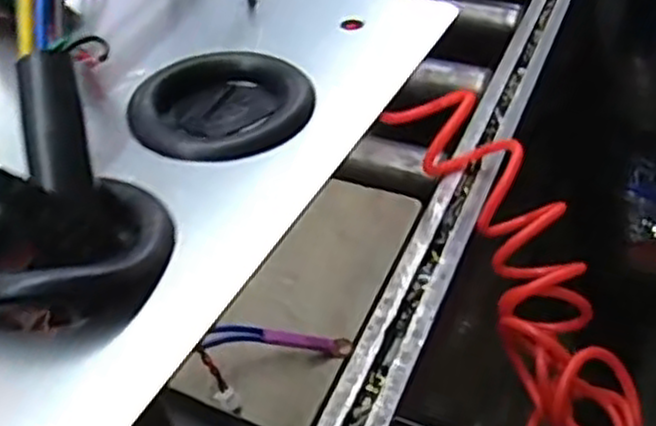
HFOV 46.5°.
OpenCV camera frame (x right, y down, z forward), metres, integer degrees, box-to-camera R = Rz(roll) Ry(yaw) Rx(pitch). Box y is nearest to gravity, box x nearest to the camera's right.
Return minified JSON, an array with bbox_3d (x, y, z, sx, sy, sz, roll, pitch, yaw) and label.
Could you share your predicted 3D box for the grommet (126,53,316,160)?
[{"bbox_3d":[-0.024,-0.024,0.174,0.040,0.007,0.037,-8,42,-6],"label":"grommet"}]

